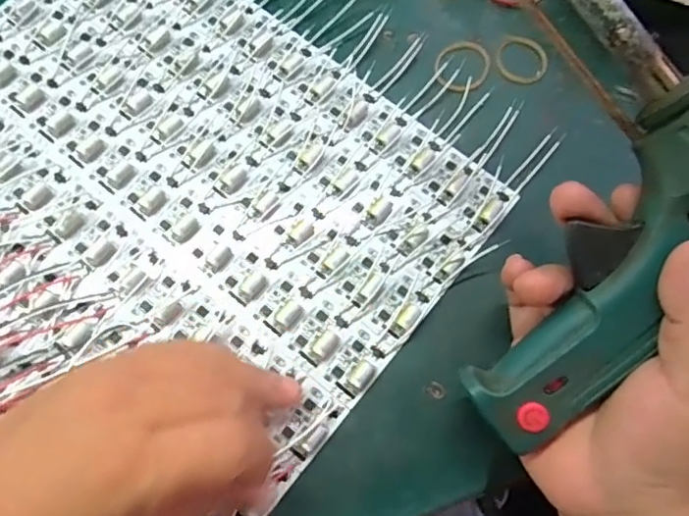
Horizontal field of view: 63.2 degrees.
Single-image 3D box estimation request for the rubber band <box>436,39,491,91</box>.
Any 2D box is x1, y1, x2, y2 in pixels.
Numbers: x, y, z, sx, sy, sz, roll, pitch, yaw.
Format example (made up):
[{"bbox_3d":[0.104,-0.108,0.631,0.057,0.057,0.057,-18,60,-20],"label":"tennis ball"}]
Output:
[{"bbox_3d":[0.066,-0.107,0.309,0.028,0.006,0.036,21,74,5],"label":"rubber band"}]

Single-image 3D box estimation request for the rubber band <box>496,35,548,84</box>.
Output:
[{"bbox_3d":[0.099,-0.111,0.314,0.028,0.004,0.033,12,73,2],"label":"rubber band"}]

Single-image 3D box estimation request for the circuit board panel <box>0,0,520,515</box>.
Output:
[{"bbox_3d":[-0.094,-0.031,0.279,0.278,0.010,0.235,39,77,9],"label":"circuit board panel"}]

